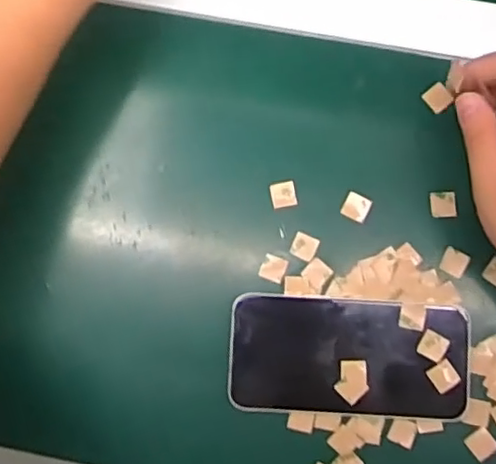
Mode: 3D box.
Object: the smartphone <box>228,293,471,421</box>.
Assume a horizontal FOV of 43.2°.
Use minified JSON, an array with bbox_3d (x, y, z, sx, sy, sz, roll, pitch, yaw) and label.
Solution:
[{"bbox_3d":[0.063,0.078,0.388,0.145,0.012,0.070,2,85,4],"label":"smartphone"}]

